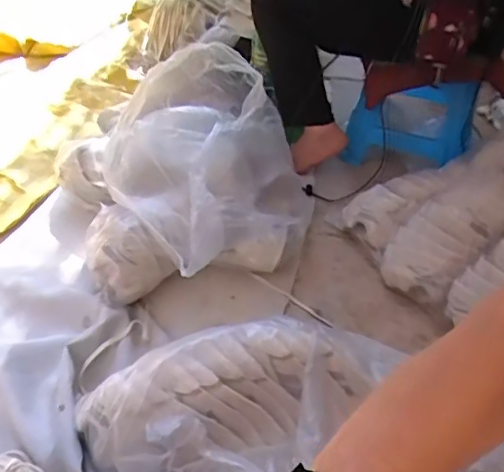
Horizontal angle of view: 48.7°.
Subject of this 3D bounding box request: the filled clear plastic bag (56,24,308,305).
[{"bbox_3d":[-0.077,-0.130,1.051,0.505,0.323,0.401,-8,43,-21],"label":"filled clear plastic bag"}]

